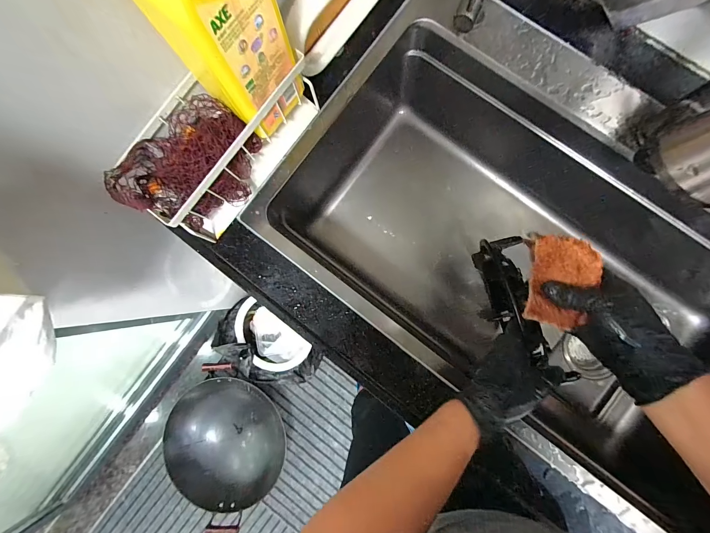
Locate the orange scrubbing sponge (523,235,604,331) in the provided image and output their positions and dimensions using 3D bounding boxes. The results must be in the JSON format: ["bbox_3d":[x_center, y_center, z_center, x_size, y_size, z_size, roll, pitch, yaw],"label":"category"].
[{"bbox_3d":[0.232,0.017,0.347,0.063,0.018,0.100,9,88,37],"label":"orange scrubbing sponge"}]

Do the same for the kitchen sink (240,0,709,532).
[{"bbox_3d":[0.299,0.004,0.512,0.807,0.248,0.457,38,89,5],"label":"kitchen sink"}]

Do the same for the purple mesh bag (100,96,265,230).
[{"bbox_3d":[-0.185,-0.116,0.374,0.095,0.113,0.140,30,88,4],"label":"purple mesh bag"}]

